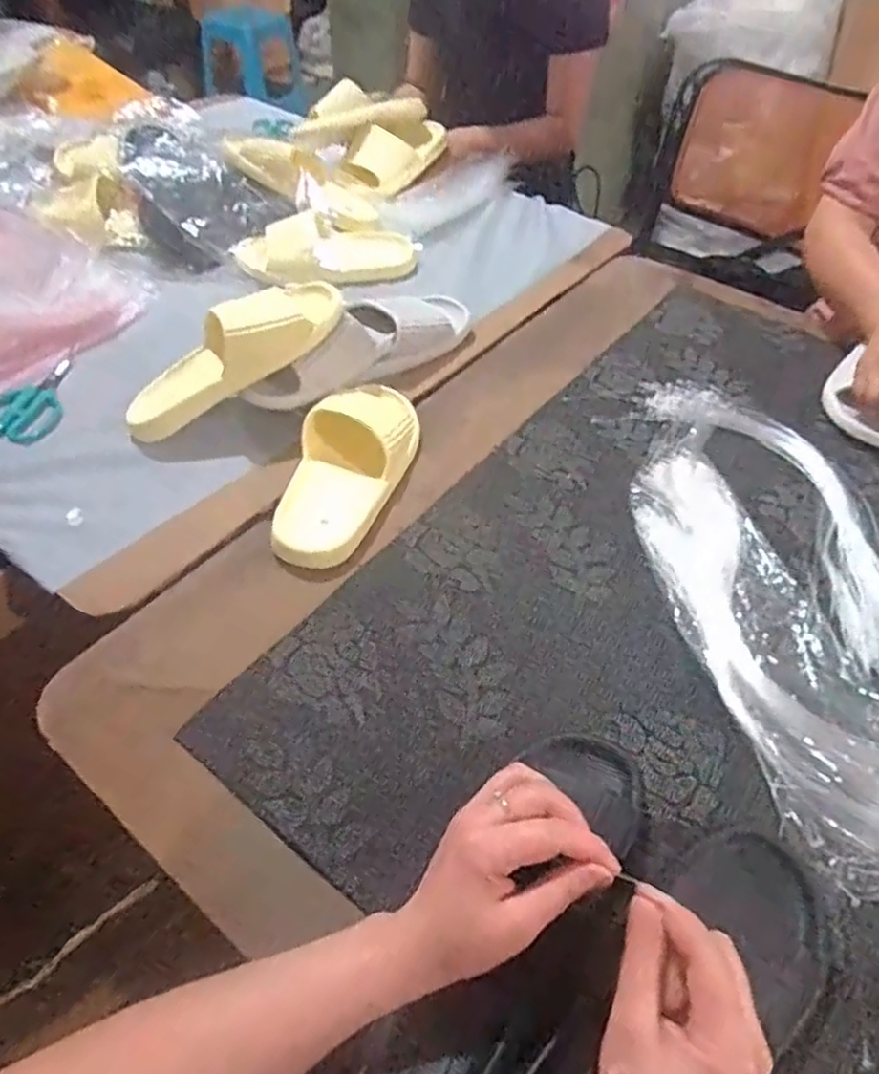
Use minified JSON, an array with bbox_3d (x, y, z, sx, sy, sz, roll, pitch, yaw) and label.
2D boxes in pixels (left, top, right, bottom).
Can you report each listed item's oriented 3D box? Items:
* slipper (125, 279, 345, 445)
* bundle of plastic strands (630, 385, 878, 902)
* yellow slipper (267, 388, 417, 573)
[{"bbox_3d":[-0.218,-0.190,0.715,0.251,0.074,0.073,-33,52,5],"label":"slipper"},{"bbox_3d":[0.316,0.032,0.632,0.220,0.032,0.524,-5,48,-6],"label":"bundle of plastic strands"},{"bbox_3d":[-0.088,-0.077,0.701,0.095,0.066,0.237,15,49,12],"label":"yellow slipper"}]

